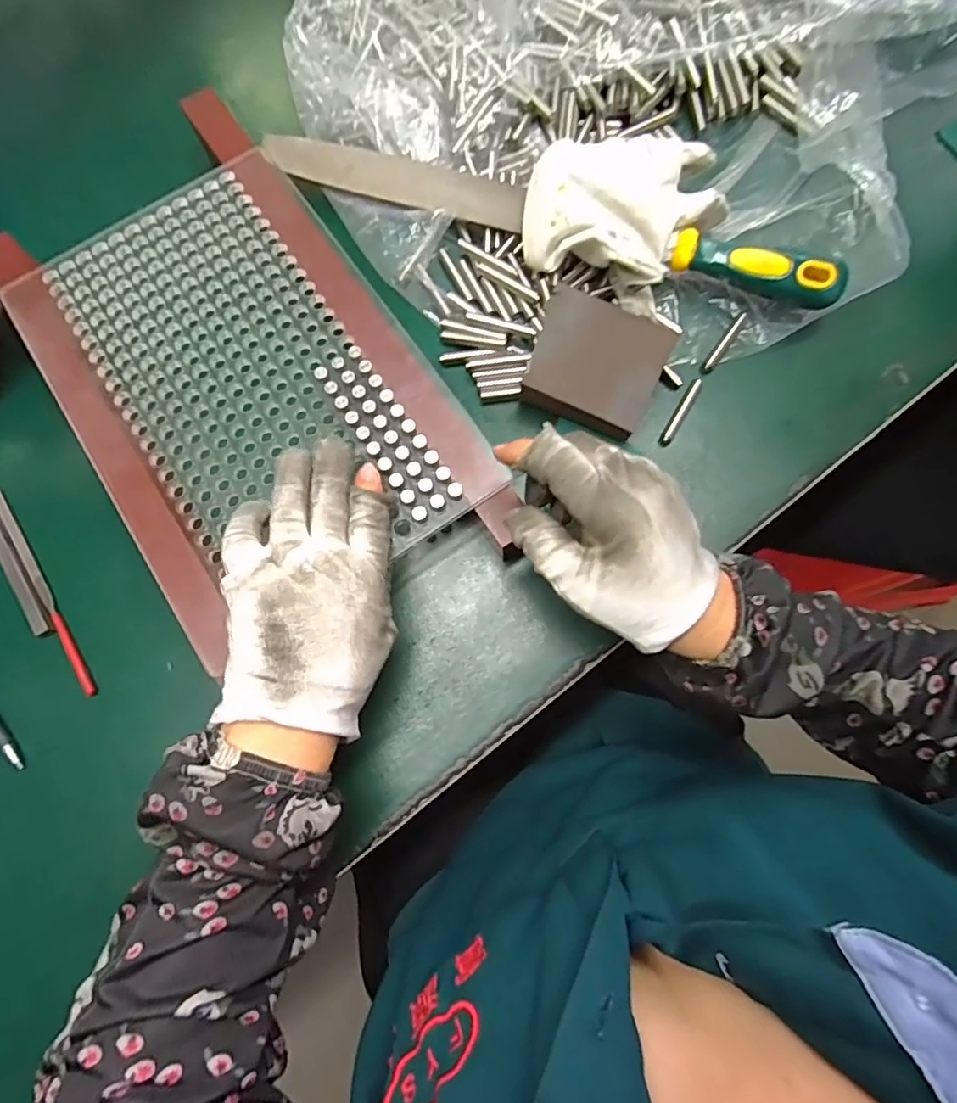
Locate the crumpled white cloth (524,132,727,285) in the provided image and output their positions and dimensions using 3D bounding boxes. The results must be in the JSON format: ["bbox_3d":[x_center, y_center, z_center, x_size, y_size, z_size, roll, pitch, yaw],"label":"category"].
[{"bbox_3d":[0.089,-0.215,0.366,0.117,0.054,0.080,20,78,8],"label":"crumpled white cloth"}]

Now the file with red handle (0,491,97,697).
[{"bbox_3d":[-0.275,0.024,0.356,0.006,0.008,0.153,-33,78,-6],"label":"file with red handle"}]

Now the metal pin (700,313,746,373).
[{"bbox_3d":[0.163,-0.139,0.374,0.007,0.004,0.048,36,86,10],"label":"metal pin"}]

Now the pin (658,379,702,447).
[{"bbox_3d":[0.131,-0.090,0.366,0.007,0.007,0.048,30,85,9],"label":"pin"}]

